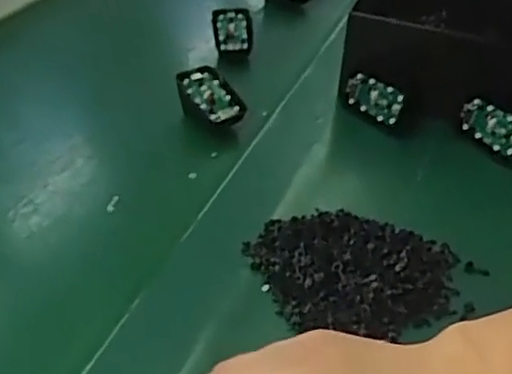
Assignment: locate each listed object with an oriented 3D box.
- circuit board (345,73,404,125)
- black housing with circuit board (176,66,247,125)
[{"bbox_3d":[0.112,-0.083,0.624,0.058,0.034,0.014,27,43,32],"label":"circuit board"},{"bbox_3d":[-0.043,-0.083,0.624,0.047,0.025,0.063,-23,66,-24],"label":"black housing with circuit board"}]

